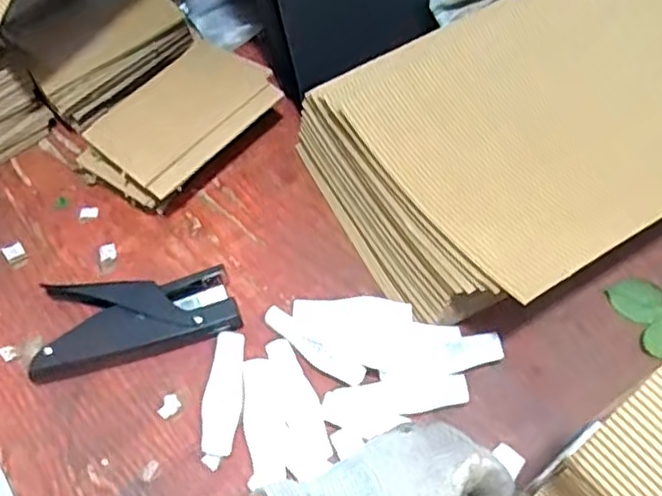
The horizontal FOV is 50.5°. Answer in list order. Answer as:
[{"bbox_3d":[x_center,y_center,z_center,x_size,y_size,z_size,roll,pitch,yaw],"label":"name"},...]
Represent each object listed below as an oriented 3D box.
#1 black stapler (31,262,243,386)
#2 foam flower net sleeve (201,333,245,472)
[{"bbox_3d":[-0.149,0.048,0.527,0.146,0.025,0.071,-16,62,-7],"label":"black stapler"},{"bbox_3d":[-0.076,0.107,0.499,0.026,0.008,0.096,5,61,4],"label":"foam flower net sleeve"}]

